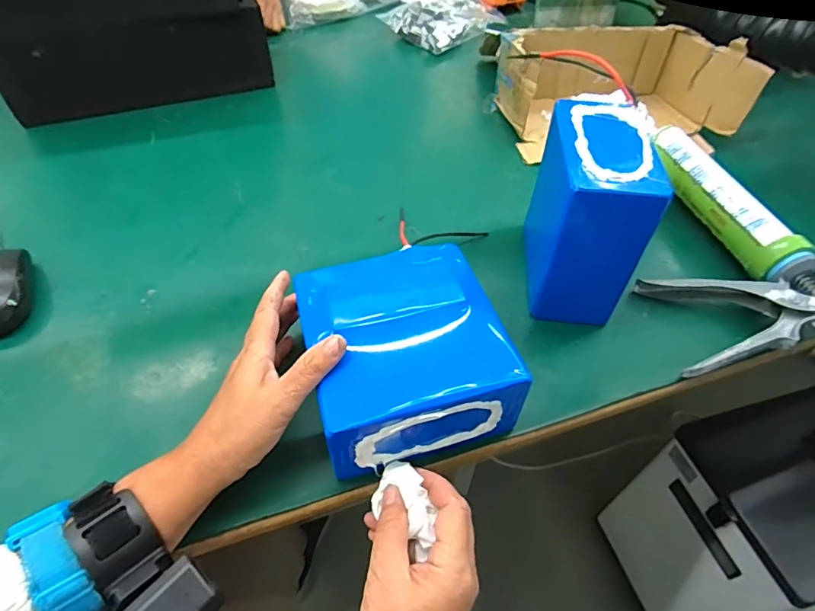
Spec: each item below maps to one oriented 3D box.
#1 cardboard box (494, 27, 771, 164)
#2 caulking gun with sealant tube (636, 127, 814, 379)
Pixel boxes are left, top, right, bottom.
[{"bbox_3d":[0.281,-0.296,0.658,0.282,0.103,0.189,-5,50,-6],"label":"cardboard box"},{"bbox_3d":[0.305,-0.047,0.471,0.156,0.054,0.406,-2,49,-3],"label":"caulking gun with sealant tube"}]

